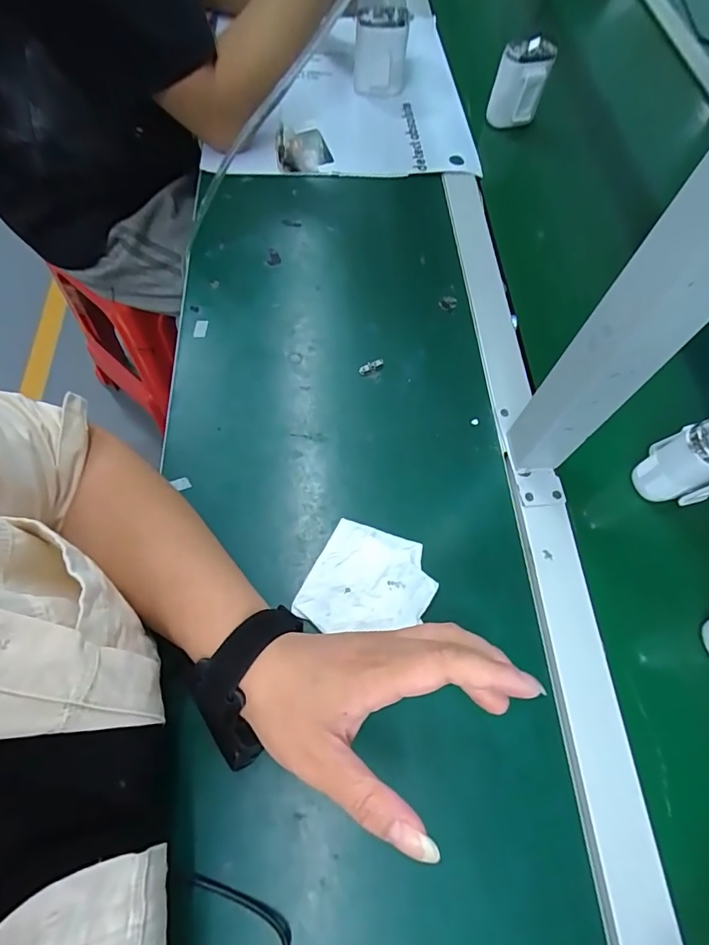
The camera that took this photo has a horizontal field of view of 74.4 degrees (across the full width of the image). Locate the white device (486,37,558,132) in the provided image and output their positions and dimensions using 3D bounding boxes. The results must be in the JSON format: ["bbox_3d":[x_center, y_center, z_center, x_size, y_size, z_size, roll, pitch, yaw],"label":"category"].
[{"bbox_3d":[0.206,-0.483,0.586,0.064,0.091,0.031,14,64,4],"label":"white device"}]

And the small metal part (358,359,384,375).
[{"bbox_3d":[0.016,-0.102,0.448,0.026,0.004,0.009,-25,68,-14],"label":"small metal part"}]

